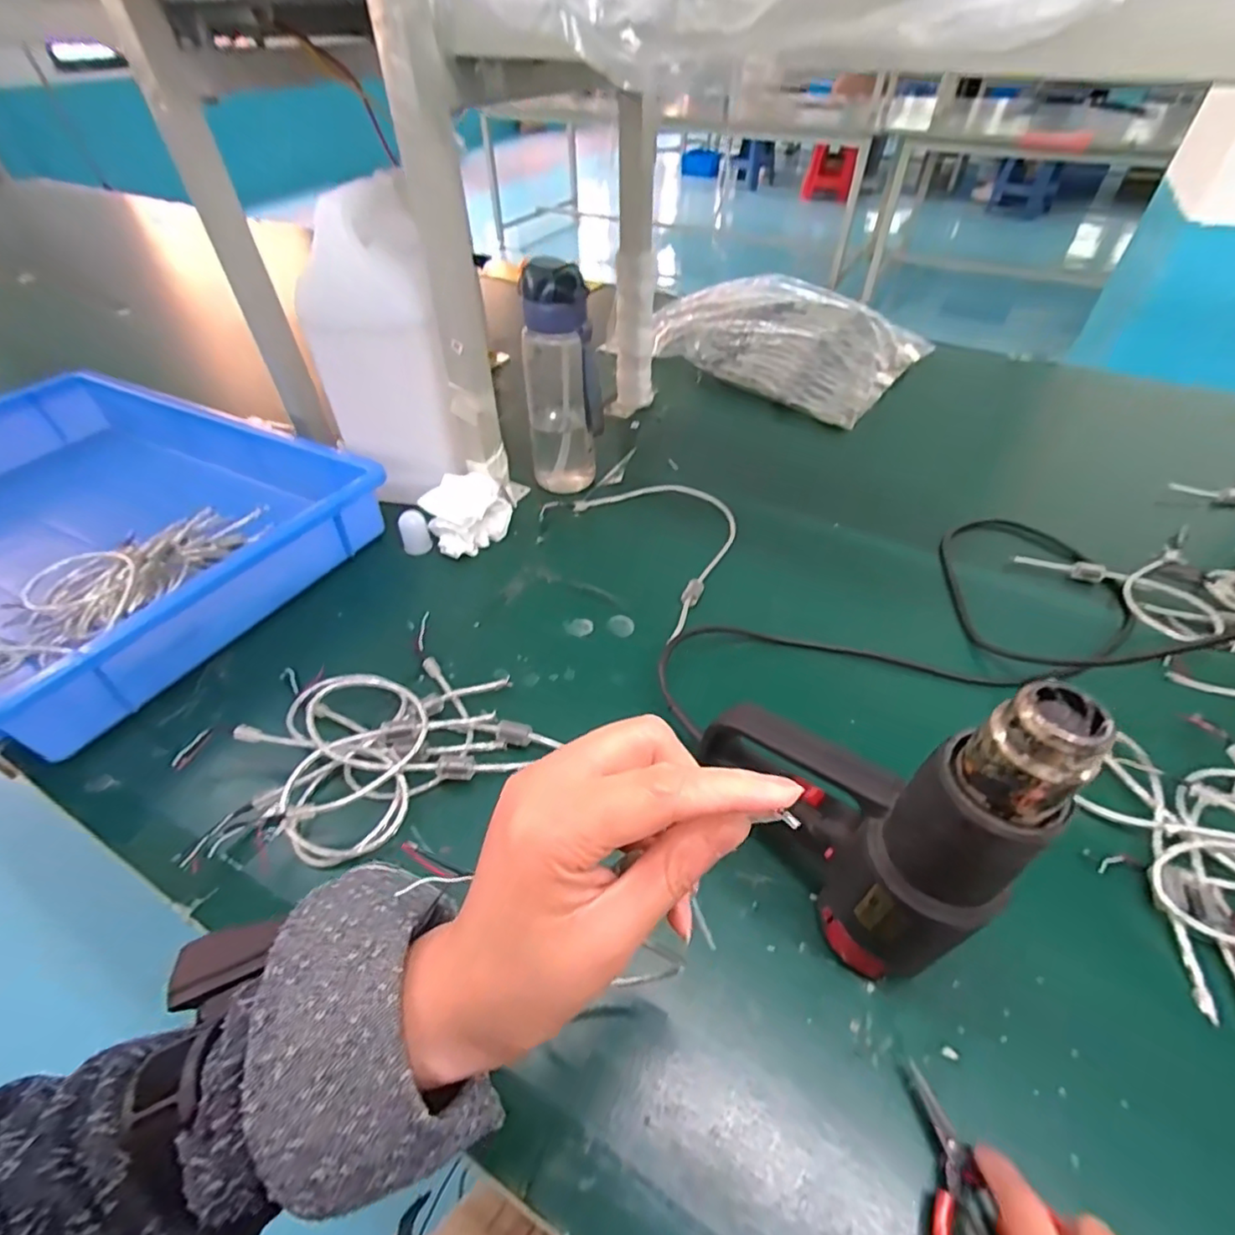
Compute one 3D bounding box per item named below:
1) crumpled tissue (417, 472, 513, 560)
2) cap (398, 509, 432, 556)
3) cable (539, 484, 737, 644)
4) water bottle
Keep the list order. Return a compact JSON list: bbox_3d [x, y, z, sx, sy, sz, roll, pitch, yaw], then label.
[{"bbox_3d":[-0.163,-0.112,0.631,0.063,0.054,0.087,34,55,26],"label":"crumpled tissue"},{"bbox_3d":[-0.216,-0.091,0.623,0.029,0.037,0.028,-7,48,-9],"label":"cap"},{"bbox_3d":[0.051,-0.093,0.648,0.194,0.020,0.220,-34,57,-29],"label":"cable"},{"bbox_3d":[-0.061,-0.251,0.642,0.075,0.240,0.062,-4,47,-5],"label":"water bottle"}]

